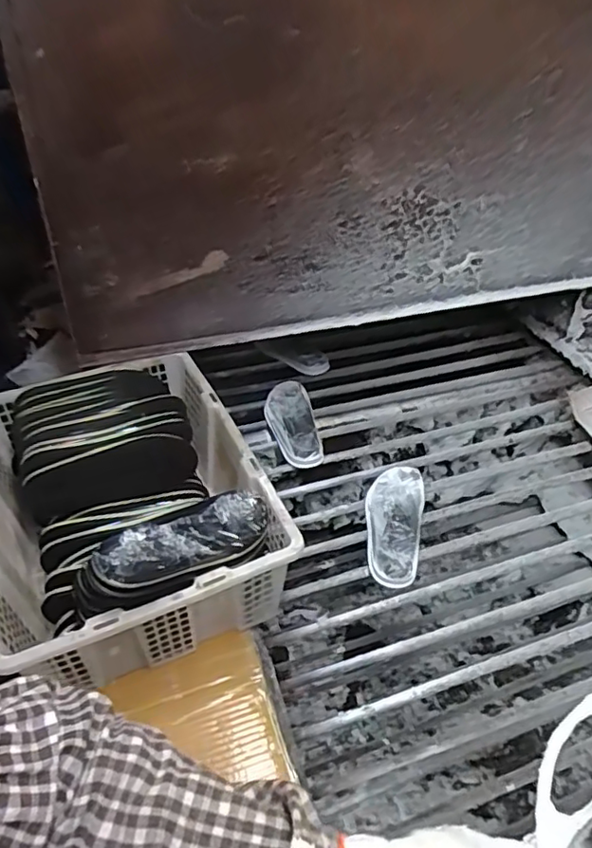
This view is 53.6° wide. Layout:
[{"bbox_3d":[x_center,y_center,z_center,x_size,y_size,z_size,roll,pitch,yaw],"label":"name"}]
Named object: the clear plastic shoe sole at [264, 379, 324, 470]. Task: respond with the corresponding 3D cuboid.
[{"bbox_3d":[-0.008,-0.004,1.154,0.092,0.027,0.231,-8,42,-5],"label":"clear plastic shoe sole"}]

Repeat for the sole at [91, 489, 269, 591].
[{"bbox_3d":[-0.119,0.132,0.670,0.083,0.022,0.226,34,32,31],"label":"sole"}]

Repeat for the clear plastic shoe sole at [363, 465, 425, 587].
[{"bbox_3d":[0.158,0.157,0.958,0.089,0.014,0.234,7,44,12],"label":"clear plastic shoe sole"}]

